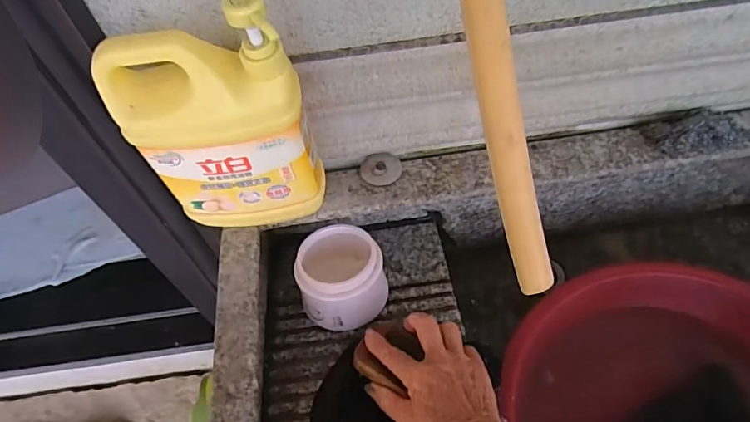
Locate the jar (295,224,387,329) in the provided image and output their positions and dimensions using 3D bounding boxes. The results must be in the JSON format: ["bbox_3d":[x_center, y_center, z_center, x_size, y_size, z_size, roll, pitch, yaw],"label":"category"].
[{"bbox_3d":[-0.037,0.075,0.529,0.092,0.074,0.097,-2,55,3],"label":"jar"}]

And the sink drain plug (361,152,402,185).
[{"bbox_3d":[0.007,-0.049,0.538,0.046,0.009,0.046,-2,55,3],"label":"sink drain plug"}]

